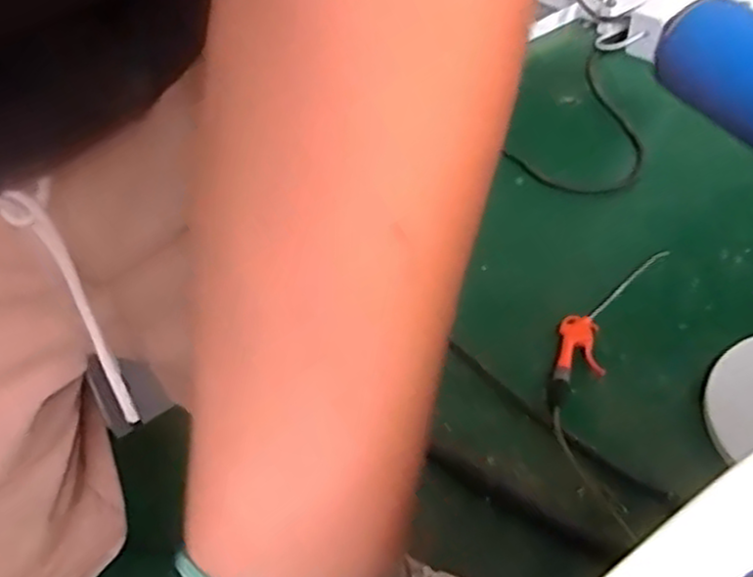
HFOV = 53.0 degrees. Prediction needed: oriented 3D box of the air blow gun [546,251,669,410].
[{"bbox_3d":[0.405,0.062,1.377,0.107,0.052,0.479,21,48,25],"label":"air blow gun"}]

